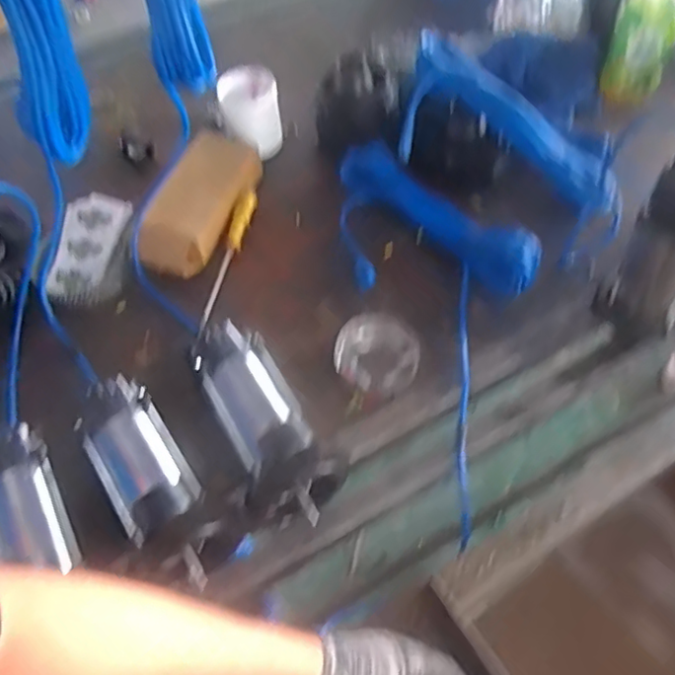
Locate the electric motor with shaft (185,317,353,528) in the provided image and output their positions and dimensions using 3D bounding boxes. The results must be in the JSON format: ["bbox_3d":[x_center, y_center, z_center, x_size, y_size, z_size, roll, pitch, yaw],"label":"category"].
[{"bbox_3d":[-0.083,0.077,0.687,0.111,0.137,0.230,-25,57,-13],"label":"electric motor with shaft"}]

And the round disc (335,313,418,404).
[{"bbox_3d":[0.053,0.021,0.806,0.112,0.009,0.107,-1,67,2],"label":"round disc"}]

